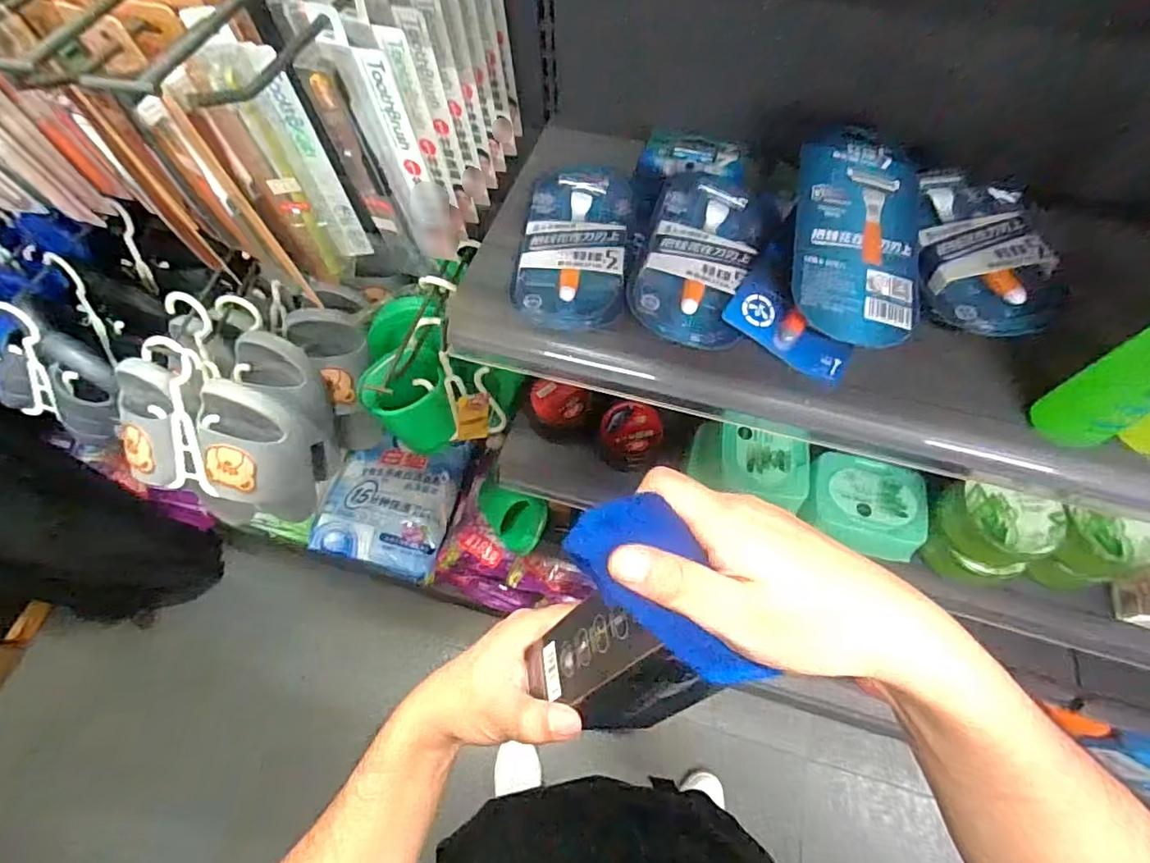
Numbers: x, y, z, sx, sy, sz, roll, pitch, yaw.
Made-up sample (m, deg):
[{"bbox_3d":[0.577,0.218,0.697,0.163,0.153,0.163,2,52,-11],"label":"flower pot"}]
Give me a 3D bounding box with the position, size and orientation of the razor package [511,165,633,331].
[{"bbox_3d":[0.001,-0.170,0.465,0.089,0.030,0.180,4,62,4],"label":"razor package"}]

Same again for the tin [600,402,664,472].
[{"bbox_3d":[0.067,0.006,0.676,0.079,0.067,0.067,-22,63,-10],"label":"tin"}]

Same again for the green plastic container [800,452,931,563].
[{"bbox_3d":[0.323,0.086,0.620,0.129,0.059,0.090,9,62,7],"label":"green plastic container"}]

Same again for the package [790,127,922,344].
[{"bbox_3d":[0.211,-0.148,0.419,0.096,0.030,0.179,13,74,-5],"label":"package"}]

